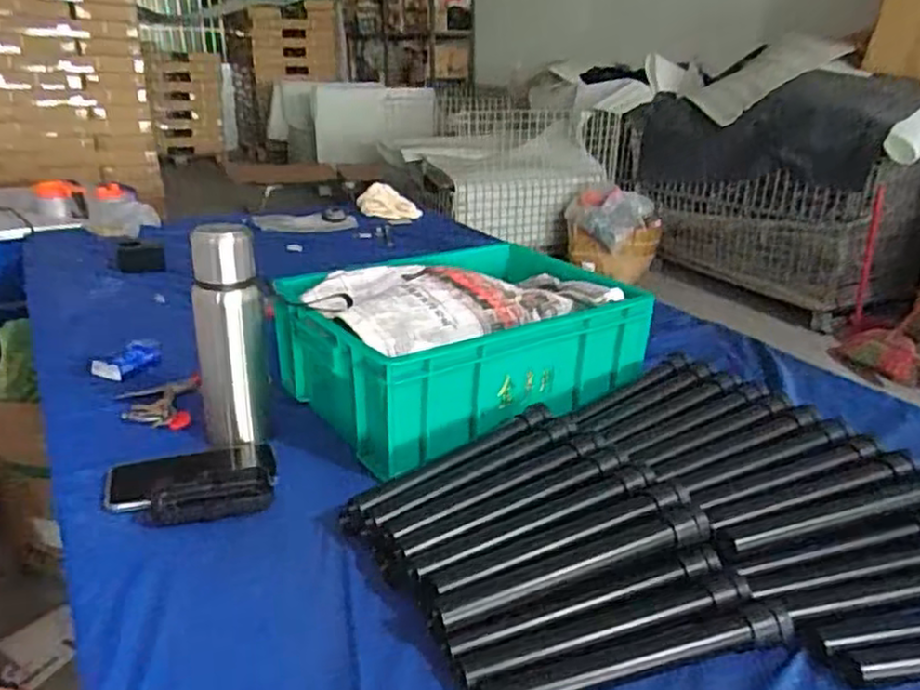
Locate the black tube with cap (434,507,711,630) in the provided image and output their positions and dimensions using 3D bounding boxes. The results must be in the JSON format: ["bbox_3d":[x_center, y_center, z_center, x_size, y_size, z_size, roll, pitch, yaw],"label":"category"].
[{"bbox_3d":[0.099,0.183,0.560,0.250,0.026,0.026,-9,24,-22],"label":"black tube with cap"}]

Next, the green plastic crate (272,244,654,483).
[{"bbox_3d":[0.013,-0.018,0.893,0.437,0.134,0.317,-15,27,-34],"label":"green plastic crate"}]

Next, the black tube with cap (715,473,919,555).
[{"bbox_3d":[0.346,0.158,0.628,0.249,0.031,0.029,-5,23,-13],"label":"black tube with cap"}]

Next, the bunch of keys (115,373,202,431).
[{"bbox_3d":[-0.372,0.075,0.864,0.099,0.012,0.120,-10,25,-25],"label":"bunch of keys"}]

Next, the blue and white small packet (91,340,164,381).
[{"bbox_3d":[-0.456,0.019,0.948,0.063,0.016,0.088,17,27,35],"label":"blue and white small packet"}]

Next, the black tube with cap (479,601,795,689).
[{"bbox_3d":[0.135,0.231,0.505,0.251,0.023,0.027,-6,23,-16],"label":"black tube with cap"}]

